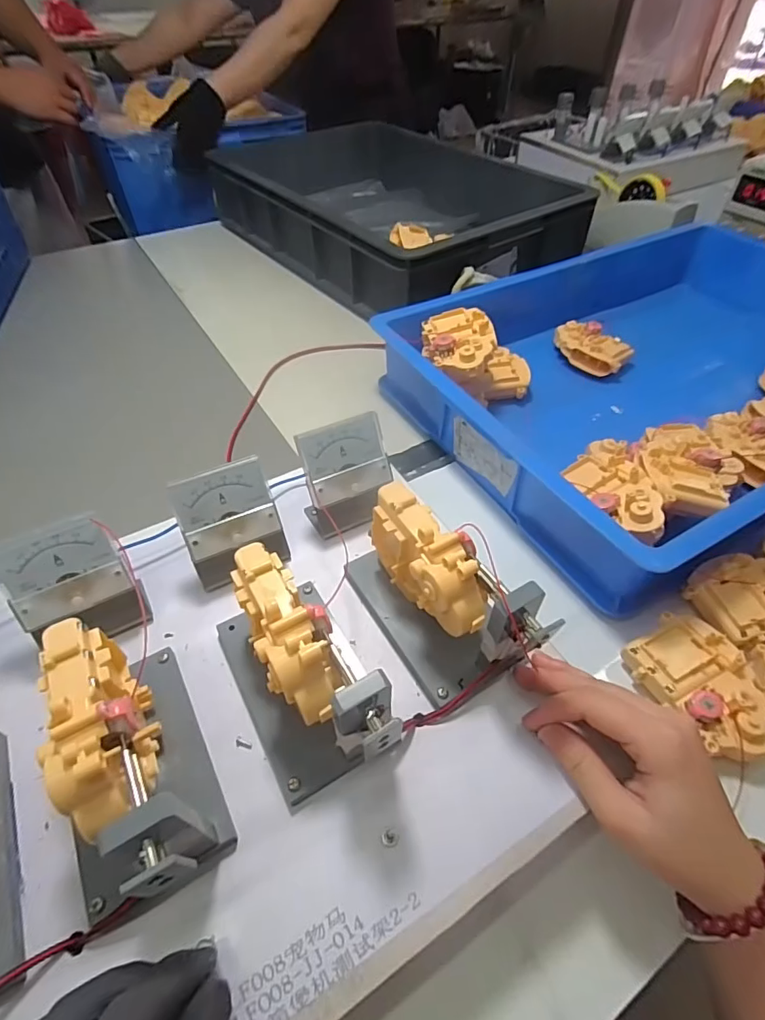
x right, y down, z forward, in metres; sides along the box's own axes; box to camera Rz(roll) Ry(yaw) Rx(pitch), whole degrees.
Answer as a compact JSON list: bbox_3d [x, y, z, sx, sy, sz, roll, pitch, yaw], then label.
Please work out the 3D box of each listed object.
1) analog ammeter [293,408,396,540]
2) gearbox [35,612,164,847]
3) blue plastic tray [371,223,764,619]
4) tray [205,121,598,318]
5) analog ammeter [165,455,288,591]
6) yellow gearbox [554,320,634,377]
[{"bbox_3d":[-0.026,-0.023,0.376,0.065,0.075,0.044,-19,52,-16],"label":"analog ammeter"},{"bbox_3d":[-0.134,0.111,0.248,0.034,0.081,0.095,-25,54,-21],"label":"gearbox"},{"bbox_3d":[0.338,-0.169,0.577,0.566,0.102,0.399,-24,54,-20],"label":"blue plastic tray"},{"bbox_3d":[-0.023,-0.555,0.900,0.395,0.120,0.678,-31,56,-24],"label":"tray"},{"bbox_3d":[-0.105,0.011,0.347,0.063,0.075,0.041,-21,53,-18],"label":"analog ammeter"},{"bbox_3d":[0.272,-0.213,0.646,0.095,0.029,0.061,36,58,26],"label":"yellow gearbox"}]

